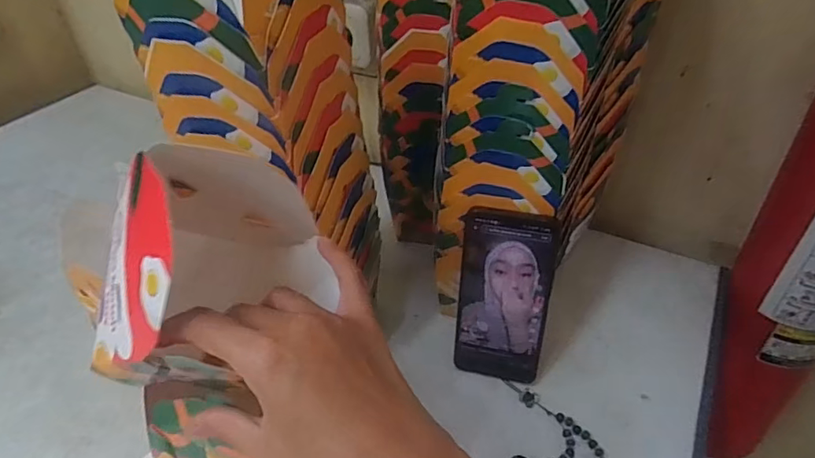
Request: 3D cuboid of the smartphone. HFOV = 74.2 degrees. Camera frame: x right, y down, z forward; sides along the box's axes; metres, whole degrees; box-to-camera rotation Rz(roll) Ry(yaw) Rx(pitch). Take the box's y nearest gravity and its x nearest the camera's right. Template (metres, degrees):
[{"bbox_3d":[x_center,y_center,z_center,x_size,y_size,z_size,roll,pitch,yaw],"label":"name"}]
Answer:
[{"bbox_3d":[0.084,0.061,0.473,0.078,0.162,0.009,8,25,14],"label":"smartphone"}]

